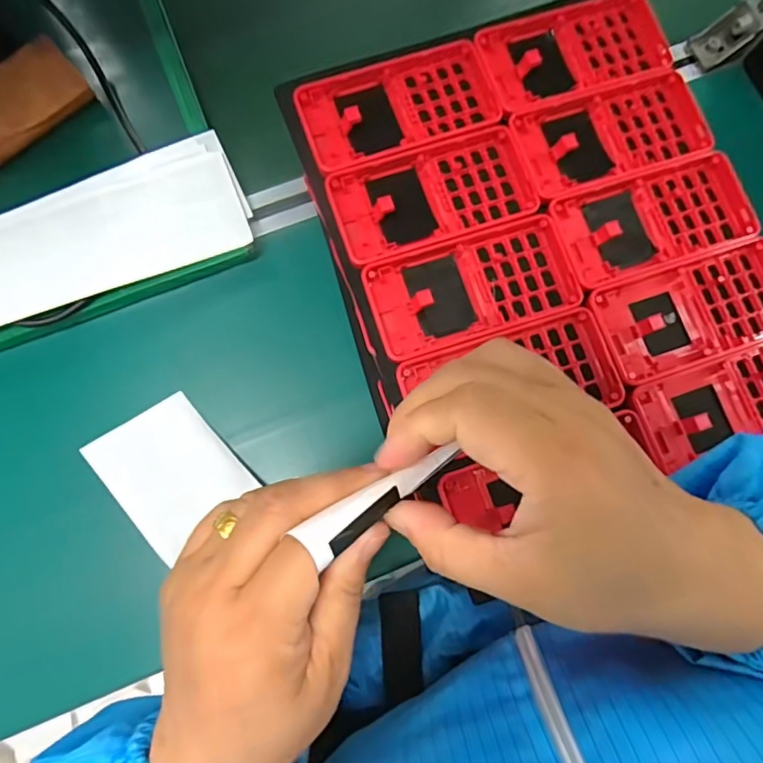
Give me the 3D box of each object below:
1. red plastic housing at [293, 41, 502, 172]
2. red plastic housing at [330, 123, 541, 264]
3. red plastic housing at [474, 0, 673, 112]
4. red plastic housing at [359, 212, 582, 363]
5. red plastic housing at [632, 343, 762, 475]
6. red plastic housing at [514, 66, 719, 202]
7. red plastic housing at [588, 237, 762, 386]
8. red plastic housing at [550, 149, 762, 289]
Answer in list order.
[{"bbox_3d":[0.010,-0.176,0.340,0.122,0.013,0.060,-20,79,-5],"label":"red plastic housing"},{"bbox_3d":[0.031,-0.117,0.328,0.121,0.011,0.064,-19,79,-5],"label":"red plastic housing"},{"bbox_3d":[0.127,-0.220,0.350,0.126,0.012,0.062,-20,79,-5],"label":"red plastic housing"},{"bbox_3d":[0.054,-0.058,0.318,0.121,0.009,0.061,-17,78,-4],"label":"red plastic housing"},{"bbox_3d":[0.211,0.014,0.311,0.124,0.019,0.059,-18,79,-5],"label":"red plastic housing"},{"bbox_3d":[0.146,-0.160,0.339,0.124,0.014,0.065,-20,79,-5],"label":"red plastic housing"},{"bbox_3d":[0.189,-0.043,0.319,0.121,0.013,0.061,-19,79,-5],"label":"red plastic housing"},{"bbox_3d":[0.169,-0.103,0.330,0.121,0.013,0.063,-18,79,-5],"label":"red plastic housing"}]

